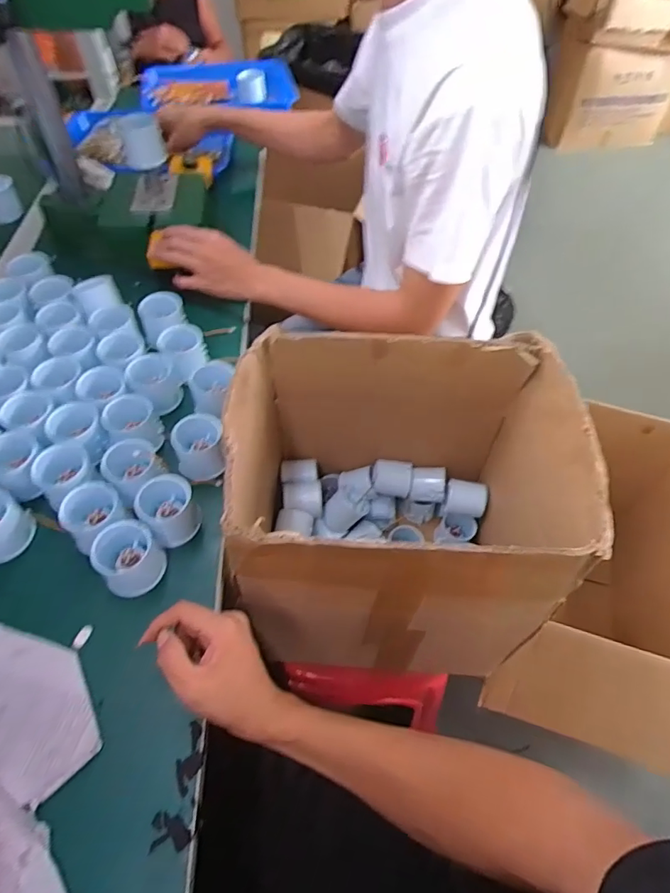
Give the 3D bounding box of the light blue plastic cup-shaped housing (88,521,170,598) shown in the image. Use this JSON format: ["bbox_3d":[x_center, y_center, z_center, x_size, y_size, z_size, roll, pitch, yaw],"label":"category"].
[{"bbox_3d":[-0.199,0.107,0.486,0.054,0.047,0.059,0,54,0],"label":"light blue plastic cup-shaped housing"}]

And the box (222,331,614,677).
[{"bbox_3d":[0.069,0.071,0.627,0.342,0.344,0.310,1,54,0],"label":"box"}]

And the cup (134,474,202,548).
[{"bbox_3d":[-0.169,0.063,0.515,0.057,0.046,0.061,-28,59,-19],"label":"cup"}]

